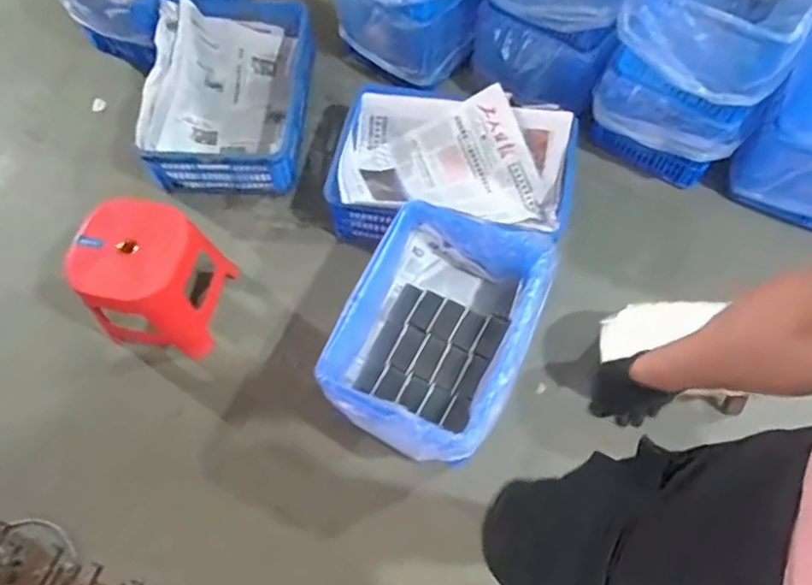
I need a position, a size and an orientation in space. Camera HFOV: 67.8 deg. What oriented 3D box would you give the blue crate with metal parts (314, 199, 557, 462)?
[{"bbox_3d":[0.073,0.086,1.358,0.399,0.231,0.542,21,71,11],"label":"blue crate with metal parts"}]

